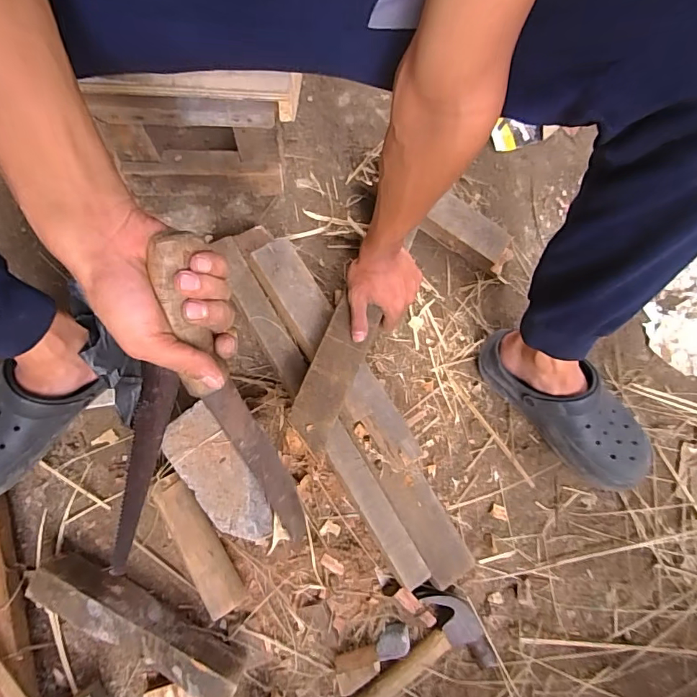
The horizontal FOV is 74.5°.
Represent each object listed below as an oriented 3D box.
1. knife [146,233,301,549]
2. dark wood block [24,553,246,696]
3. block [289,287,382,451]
[{"bbox_3d":[-0.088,0.066,0.393,0.045,0.343,0.027,-19,39,-6],"label":"knife"},{"bbox_3d":[-0.256,0.339,0.569,0.273,0.071,0.050,28,78,3],"label":"dark wood block"},{"bbox_3d":[-0.018,0.027,0.563,0.059,0.017,0.186,20,70,3],"label":"block"}]

